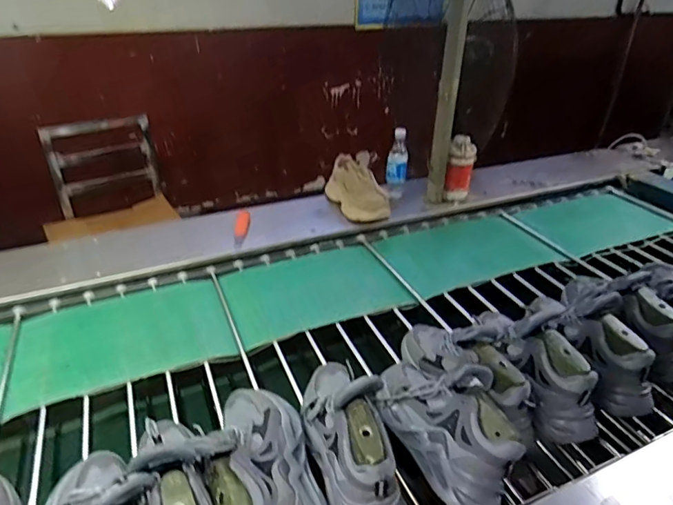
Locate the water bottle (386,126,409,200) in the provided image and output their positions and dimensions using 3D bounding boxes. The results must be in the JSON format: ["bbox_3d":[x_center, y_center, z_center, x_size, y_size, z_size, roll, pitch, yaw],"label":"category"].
[{"bbox_3d":[0.186,-0.266,1.473,0.064,0.203,0.060,4,32,5],"label":"water bottle"}]

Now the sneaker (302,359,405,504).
[{"bbox_3d":[0.017,0.254,0.701,0.094,0.154,0.261,-10,34,-18],"label":"sneaker"}]

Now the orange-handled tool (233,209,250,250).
[{"bbox_3d":[-0.264,-0.063,1.334,0.043,0.031,0.139,0,57,3],"label":"orange-handled tool"}]

